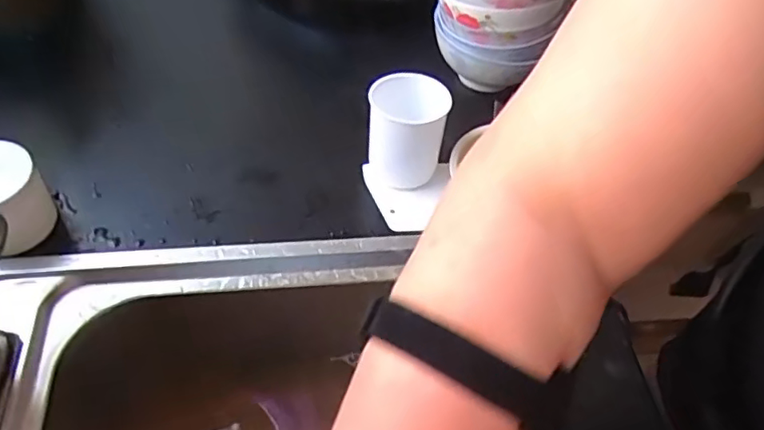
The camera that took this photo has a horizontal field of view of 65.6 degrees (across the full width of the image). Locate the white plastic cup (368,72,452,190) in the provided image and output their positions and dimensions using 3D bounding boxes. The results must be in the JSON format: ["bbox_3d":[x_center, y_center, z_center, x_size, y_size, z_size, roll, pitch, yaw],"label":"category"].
[{"bbox_3d":[0.021,-0.074,0.527,0.065,0.091,0.064,3,51,-4],"label":"white plastic cup"}]

